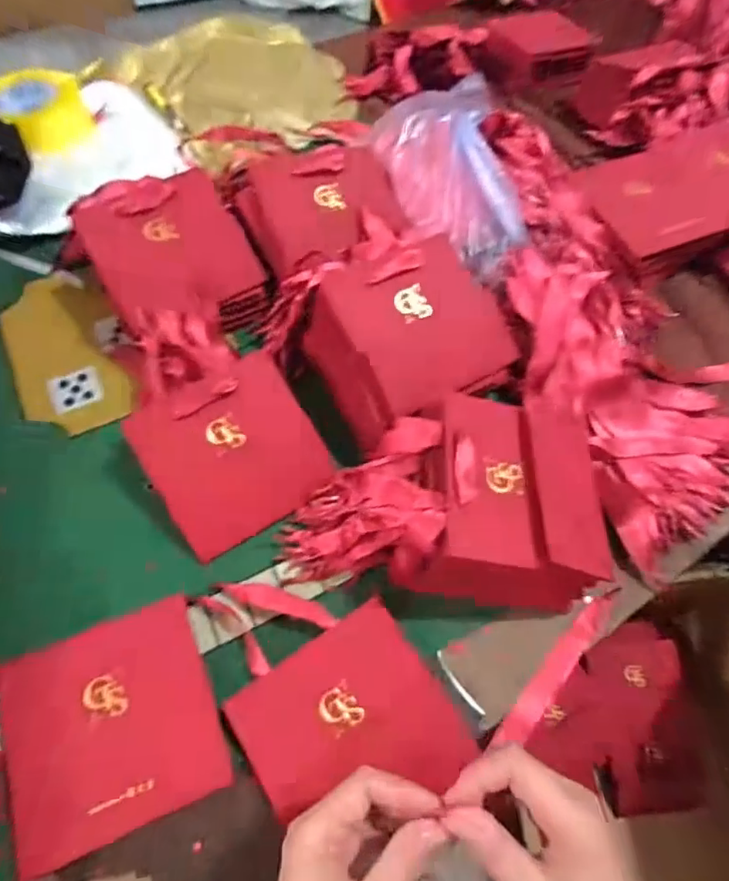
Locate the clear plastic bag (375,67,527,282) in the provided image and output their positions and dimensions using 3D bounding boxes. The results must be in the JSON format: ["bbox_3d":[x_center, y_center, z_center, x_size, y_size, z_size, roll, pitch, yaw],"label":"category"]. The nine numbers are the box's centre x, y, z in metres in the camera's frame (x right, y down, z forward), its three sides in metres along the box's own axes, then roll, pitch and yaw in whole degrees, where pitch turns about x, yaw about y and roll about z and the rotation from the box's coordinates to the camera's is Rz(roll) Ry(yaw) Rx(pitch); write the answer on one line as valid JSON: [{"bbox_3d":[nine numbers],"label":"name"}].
[{"bbox_3d":[0.089,-0.286,0.582,0.128,0.059,0.261,-6,61,-7],"label":"clear plastic bag"}]

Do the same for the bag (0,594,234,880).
[{"bbox_3d":[-0.183,0.205,0.390,0.142,0.016,0.135,-19,64,-14],"label":"bag"}]

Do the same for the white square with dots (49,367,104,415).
[{"bbox_3d":[-0.292,-0.051,0.546,0.047,0.004,0.039,-25,80,-27],"label":"white square with dots"}]

